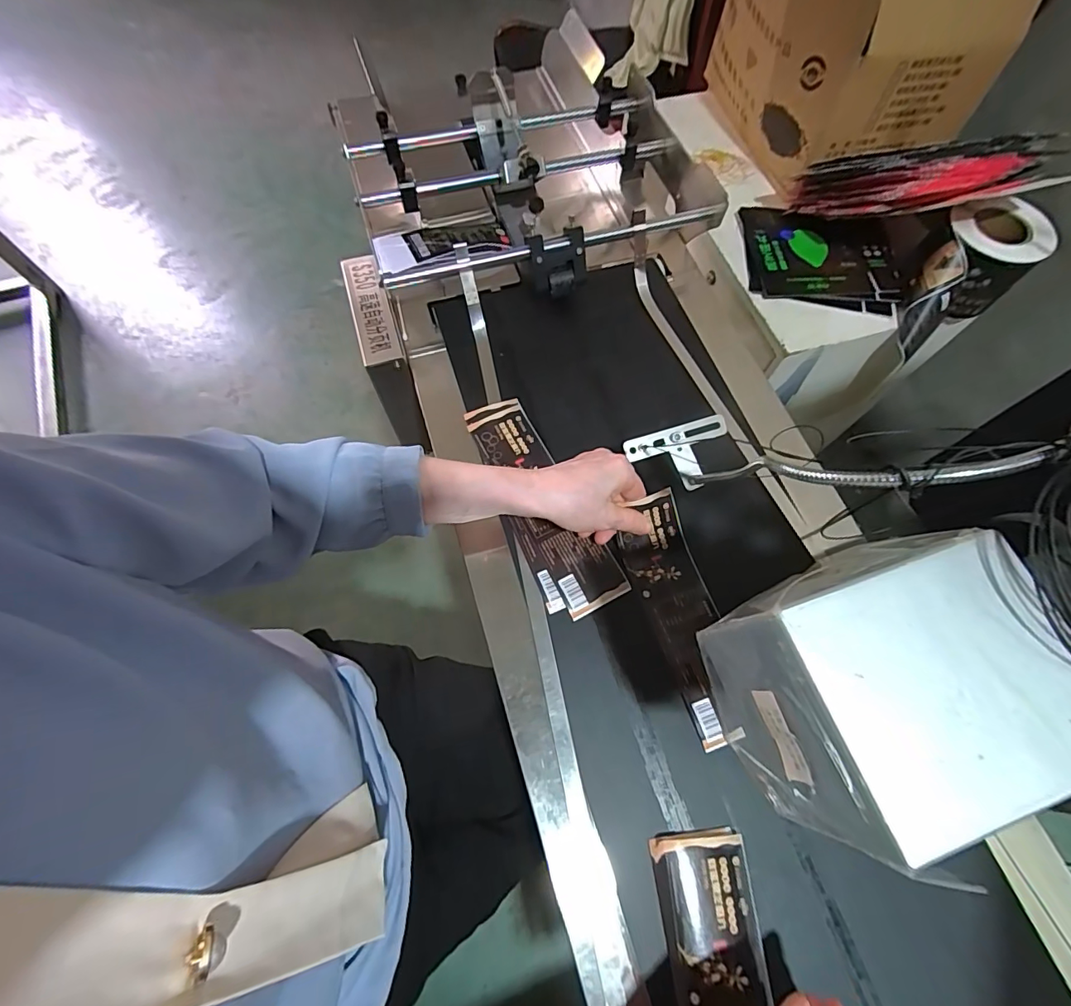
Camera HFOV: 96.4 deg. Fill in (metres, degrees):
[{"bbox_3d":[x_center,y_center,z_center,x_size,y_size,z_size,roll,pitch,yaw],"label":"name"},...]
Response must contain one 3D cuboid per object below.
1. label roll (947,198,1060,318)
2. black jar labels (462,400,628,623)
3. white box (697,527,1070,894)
[{"bbox_3d":[0.702,-0.384,0.750,0.130,0.115,0.131,1,68,-2],"label":"label roll"},{"bbox_3d":[0.005,-0.002,0.492,0.083,0.015,0.241,-20,70,-10],"label":"black jar labels"},{"bbox_3d":[0.157,0.086,0.227,0.126,0.091,0.110,-15,70,-8],"label":"white box"}]

